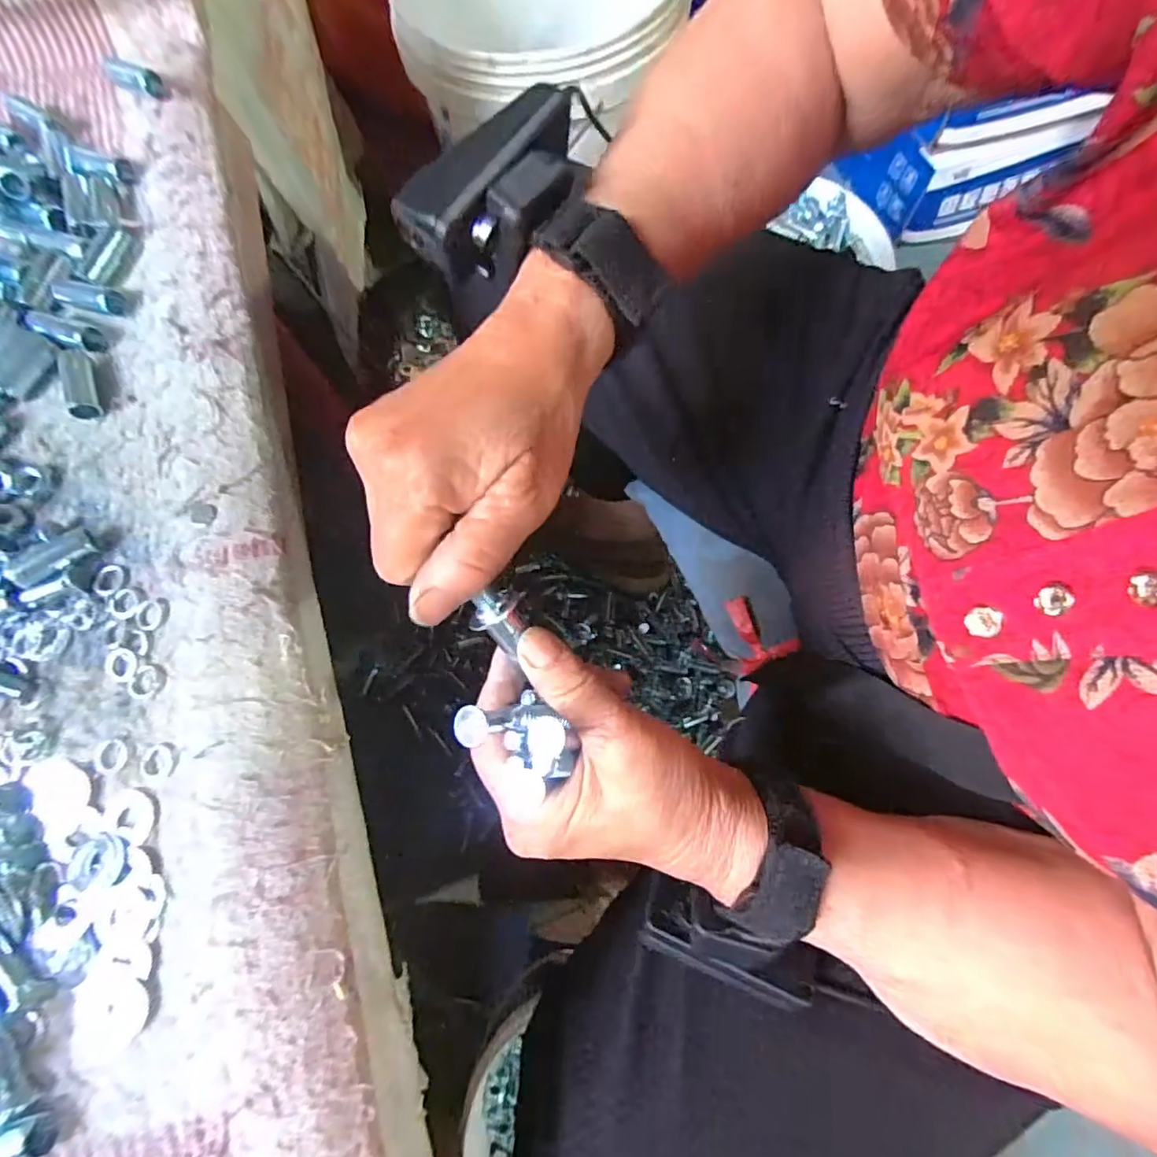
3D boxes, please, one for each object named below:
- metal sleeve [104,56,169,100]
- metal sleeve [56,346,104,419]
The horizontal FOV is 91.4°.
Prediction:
[{"bbox_3d":[-0.255,-0.287,0.325,0.035,0.016,0.010,22,76,10],"label":"metal sleeve"},{"bbox_3d":[-0.247,-0.097,0.279,0.013,0.009,0.038,-23,73,-4],"label":"metal sleeve"}]

